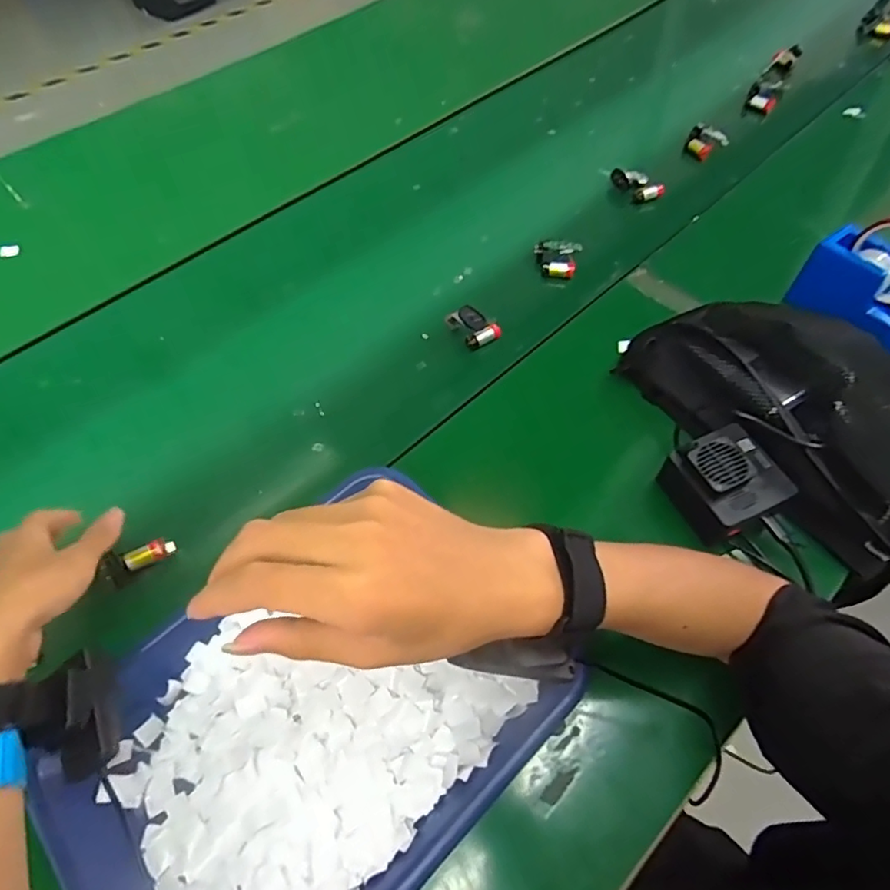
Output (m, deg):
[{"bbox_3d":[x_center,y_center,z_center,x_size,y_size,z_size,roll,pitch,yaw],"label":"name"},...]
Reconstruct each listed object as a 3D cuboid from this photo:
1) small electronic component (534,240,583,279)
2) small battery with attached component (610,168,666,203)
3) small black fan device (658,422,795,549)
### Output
[{"bbox_3d":[0.133,-0.219,0.670,0.052,0.024,0.044,4,59,4],"label":"small electronic component"},{"bbox_3d":[0.251,-0.340,0.738,0.033,0.018,0.068,-30,62,-16],"label":"small battery with attached component"},{"bbox_3d":[0.235,0.030,0.474,0.076,0.049,0.082,-23,61,-12],"label":"small black fan device"}]

